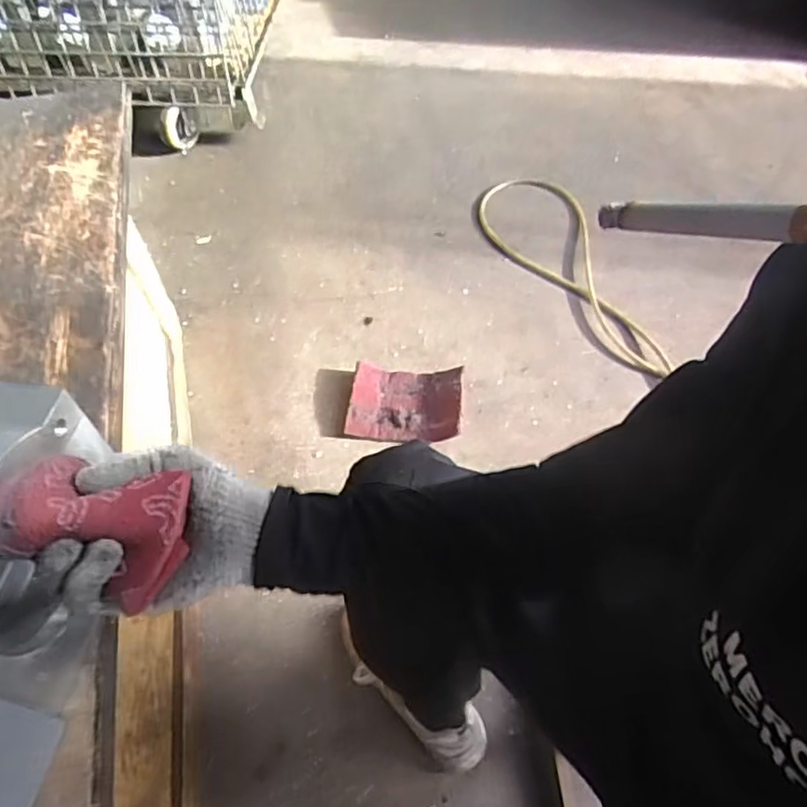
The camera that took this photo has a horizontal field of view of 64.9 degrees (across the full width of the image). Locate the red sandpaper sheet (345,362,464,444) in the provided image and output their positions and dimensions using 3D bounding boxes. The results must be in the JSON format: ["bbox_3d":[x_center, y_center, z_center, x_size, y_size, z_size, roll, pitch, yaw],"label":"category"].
[{"bbox_3d":[0.003,-0.006,1.152,0.198,0.036,0.150,5,56,4],"label":"red sandpaper sheet"}]

